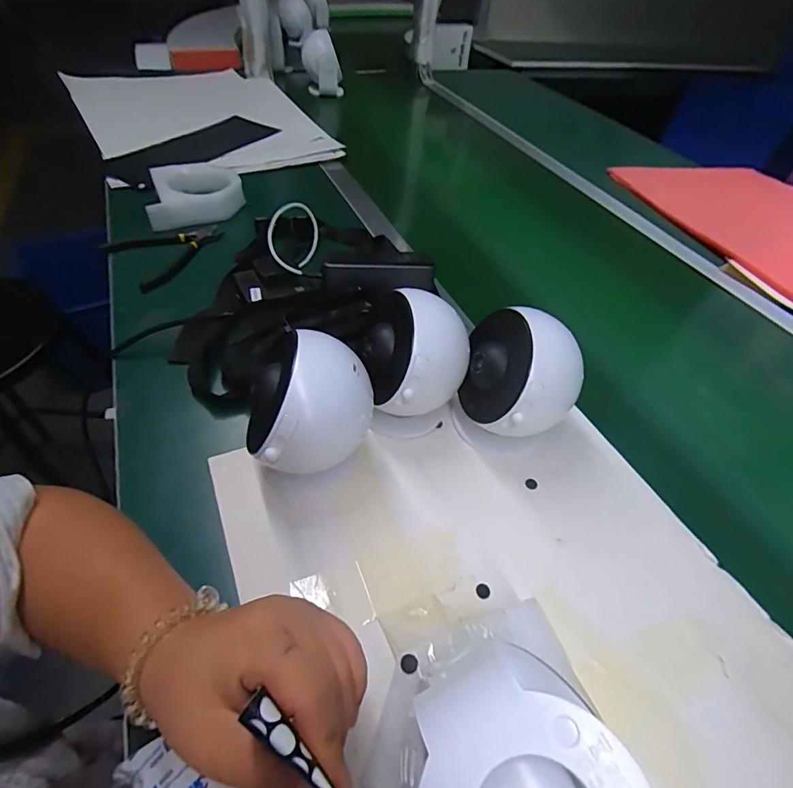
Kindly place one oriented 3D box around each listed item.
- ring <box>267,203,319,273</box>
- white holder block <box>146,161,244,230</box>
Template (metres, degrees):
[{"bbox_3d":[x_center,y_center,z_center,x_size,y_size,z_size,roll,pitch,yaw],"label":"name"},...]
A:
[{"bbox_3d":[-0.117,-0.182,0.531,0.018,0.071,0.088,1,49,26],"label":"ring"},{"bbox_3d":[-0.297,-0.293,0.662,0.133,0.045,0.116,-18,53,-21],"label":"white holder block"}]

